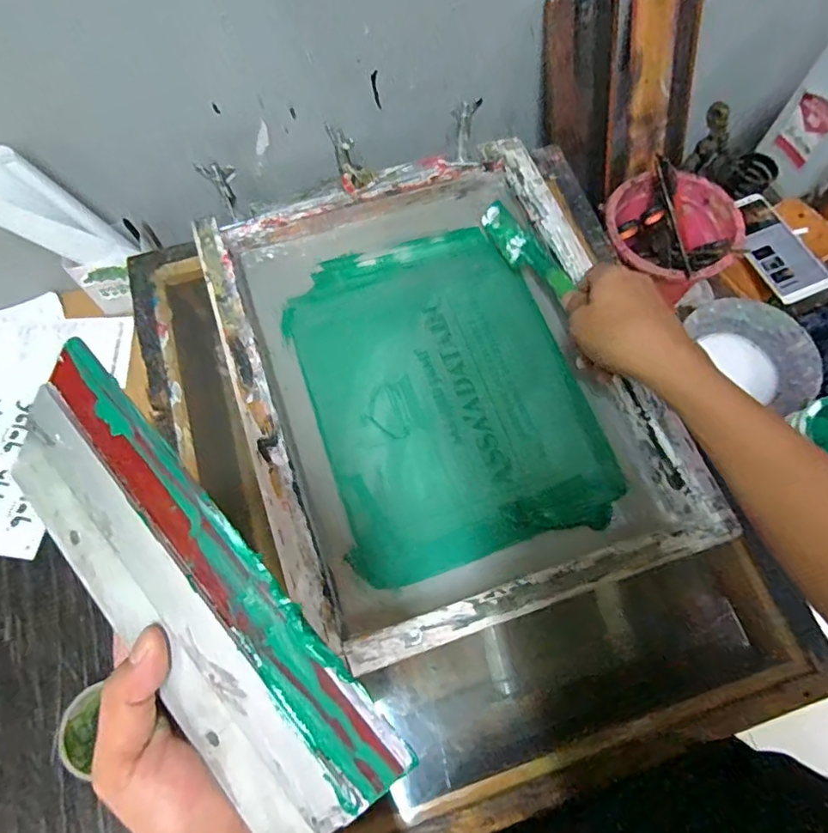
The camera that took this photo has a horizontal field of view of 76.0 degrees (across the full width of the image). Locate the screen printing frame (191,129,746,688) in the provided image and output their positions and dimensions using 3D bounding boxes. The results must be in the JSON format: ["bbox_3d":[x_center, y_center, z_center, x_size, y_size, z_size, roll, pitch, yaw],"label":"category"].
[{"bbox_3d":[0.021,-0.037,0.495,0.359,0.056,0.443,-18,70,-5],"label":"screen printing frame"}]

